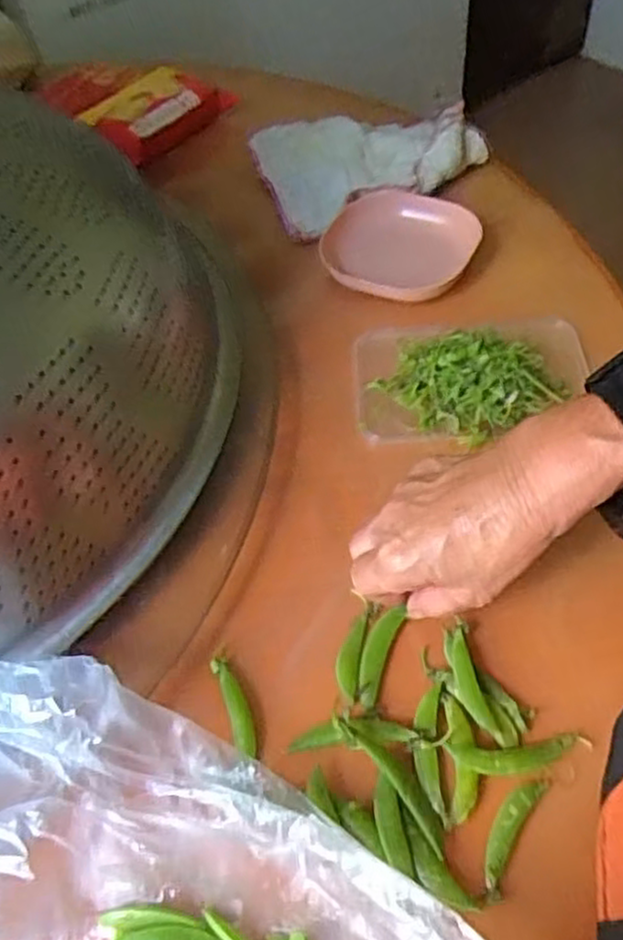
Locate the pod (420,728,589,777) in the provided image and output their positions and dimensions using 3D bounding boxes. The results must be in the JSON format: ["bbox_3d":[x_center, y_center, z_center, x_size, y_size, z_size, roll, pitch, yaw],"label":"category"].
[{"bbox_3d":[0.100,0.144,0.368,0.085,0.010,0.022,-2,52,4],"label":"pod"}]

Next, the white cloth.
[{"bbox_3d":[0.051,-0.325,0.701,0.206,0.035,0.173,-18,53,-9],"label":"white cloth"}]

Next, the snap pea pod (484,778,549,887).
[{"bbox_3d":[0.097,0.173,0.353,0.014,0.006,0.056,28,60,25],"label":"snap pea pod"}]

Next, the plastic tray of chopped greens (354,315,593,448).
[{"bbox_3d":[0.117,-0.077,0.525,0.169,0.050,0.119,-3,52,3],"label":"plastic tray of chopped greens"}]

